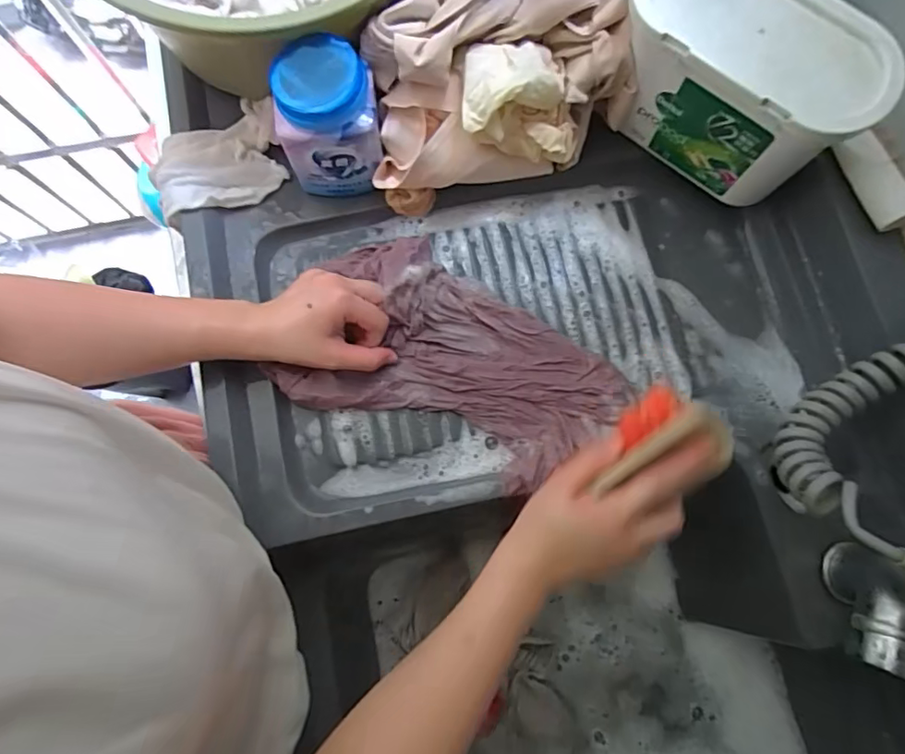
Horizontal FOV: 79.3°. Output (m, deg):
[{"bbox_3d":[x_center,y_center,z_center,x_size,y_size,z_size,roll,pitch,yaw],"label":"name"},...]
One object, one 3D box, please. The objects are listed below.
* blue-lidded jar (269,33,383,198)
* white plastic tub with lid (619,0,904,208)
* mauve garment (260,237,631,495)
[{"bbox_3d":[-0.110,-0.228,0.492,0.085,0.112,0.074,-10,78,-1],"label":"blue-lidded jar"},{"bbox_3d":[0.236,-0.250,0.474,0.202,0.137,0.101,38,81,8],"label":"white plastic tub with lid"},{"bbox_3d":[0.005,-0.010,0.503,0.298,0.050,0.165,23,79,5],"label":"mauve garment"}]

